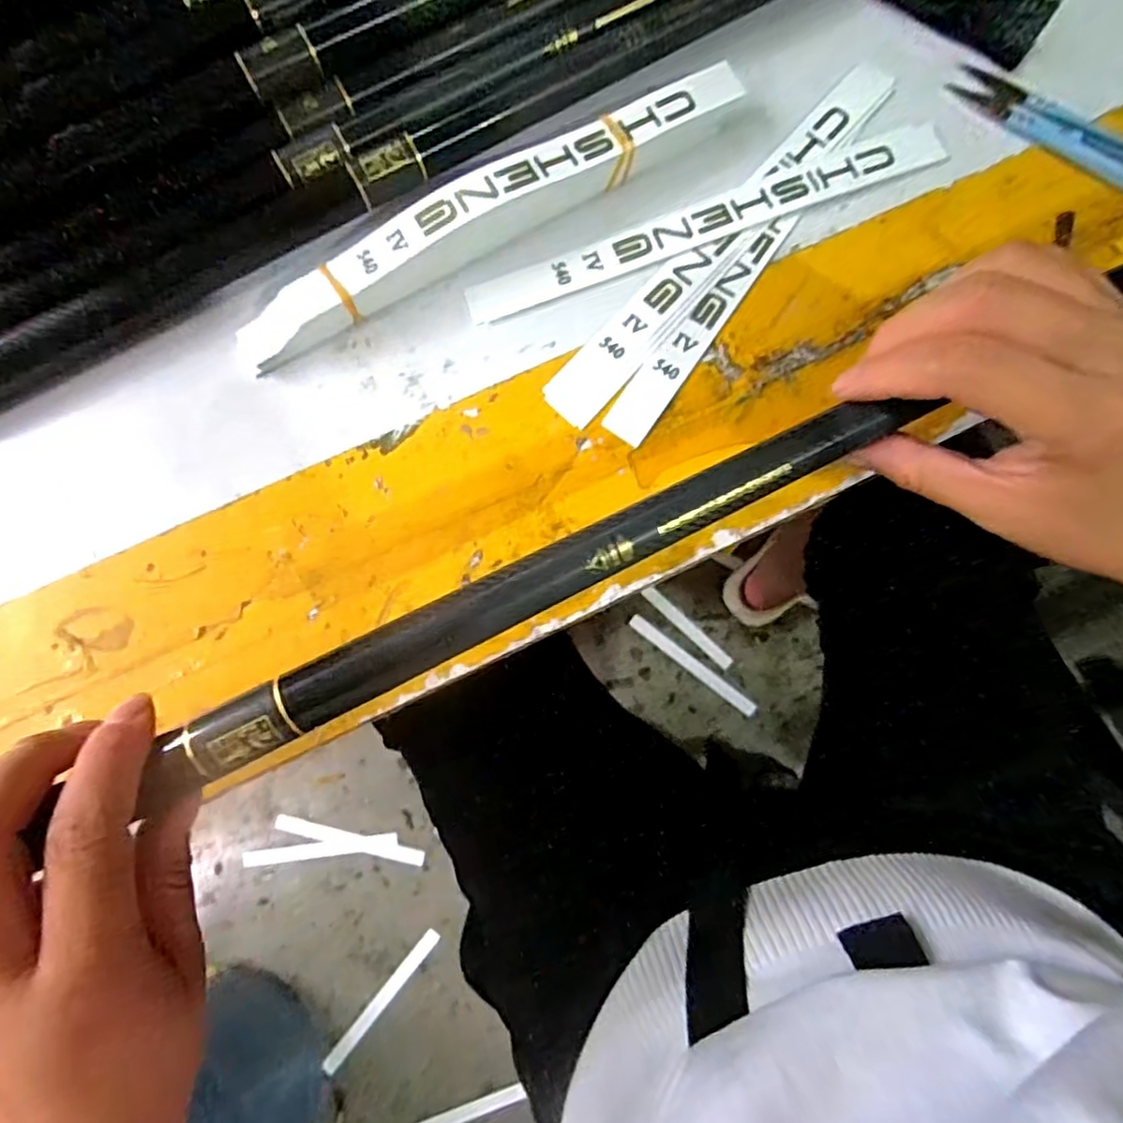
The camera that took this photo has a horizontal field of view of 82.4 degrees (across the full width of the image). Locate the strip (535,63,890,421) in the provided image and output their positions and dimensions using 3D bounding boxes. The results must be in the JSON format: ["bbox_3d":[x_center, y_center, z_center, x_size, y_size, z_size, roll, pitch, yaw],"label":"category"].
[{"bbox_3d":[0.076,-0.152,0.299,0.025,0.004,0.227,41,83,7],"label":"strip"}]

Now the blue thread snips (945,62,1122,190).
[{"bbox_3d":[0.232,-0.206,0.301,0.101,0.012,0.023,44,83,8],"label":"blue thread snips"}]

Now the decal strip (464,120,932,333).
[{"bbox_3d":[0.068,-0.159,0.298,0.233,0.004,0.022,-21,80,-3],"label":"decal strip"}]

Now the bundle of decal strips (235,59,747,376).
[{"bbox_3d":[-0.029,-0.158,0.289,0.253,0.026,0.024,-30,81,-5],"label":"bundle of decal strips"}]

